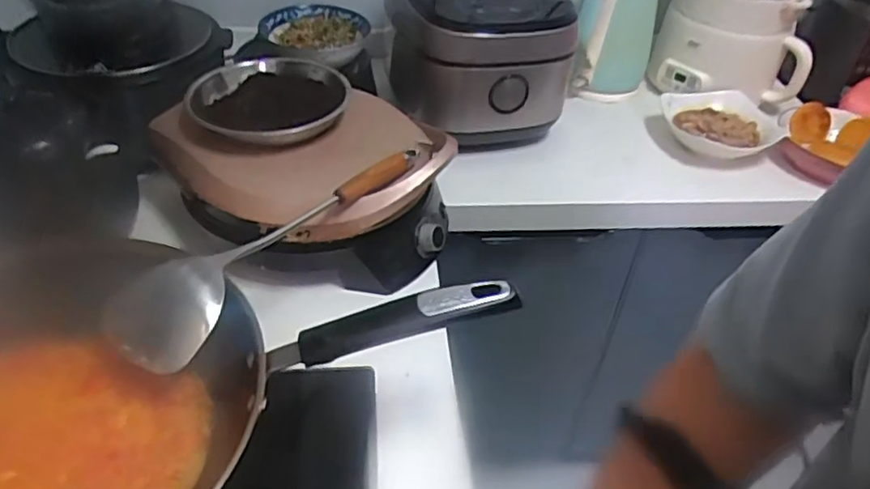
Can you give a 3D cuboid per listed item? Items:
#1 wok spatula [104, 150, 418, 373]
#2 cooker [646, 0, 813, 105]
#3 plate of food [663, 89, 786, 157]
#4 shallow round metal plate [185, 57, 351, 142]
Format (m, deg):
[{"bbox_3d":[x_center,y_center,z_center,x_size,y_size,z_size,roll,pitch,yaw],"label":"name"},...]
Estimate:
[{"bbox_3d":[-0.149,-0.006,0.611,0.081,0.067,0.354,23,44,20],"label":"wok spatula"},{"bbox_3d":[0.530,-0.409,1.081,0.248,0.261,0.234,15,42,12],"label":"cooker"},{"bbox_3d":[0.468,-0.200,1.033,0.188,0.059,0.153,31,47,27],"label":"plate of food"},{"bbox_3d":[-0.197,-0.169,0.756,0.181,0.041,0.181,-7,42,-13],"label":"shallow round metal plate"}]

